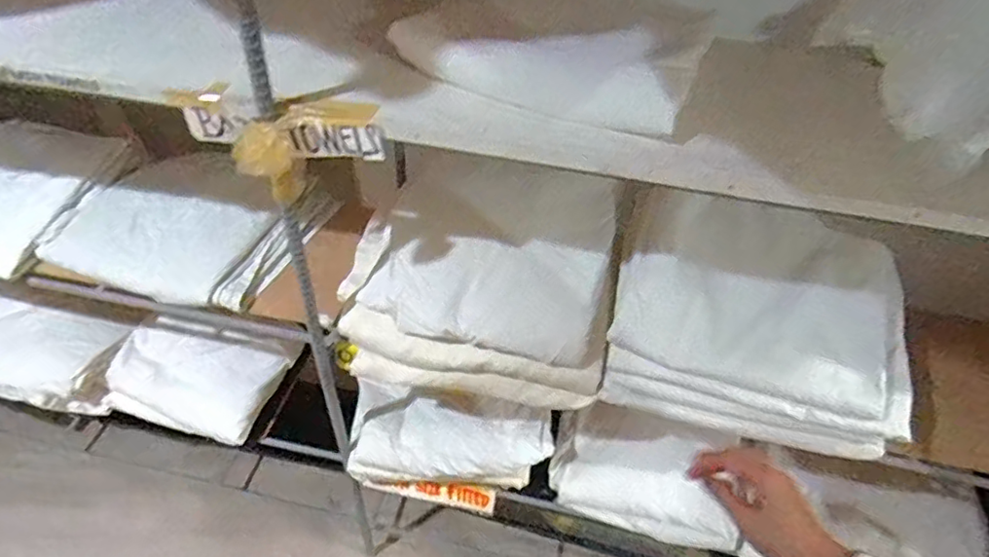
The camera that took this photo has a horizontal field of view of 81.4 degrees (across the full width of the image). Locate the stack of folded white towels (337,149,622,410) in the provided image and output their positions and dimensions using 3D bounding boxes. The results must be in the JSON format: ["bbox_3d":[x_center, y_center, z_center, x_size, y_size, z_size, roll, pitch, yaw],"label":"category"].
[{"bbox_3d":[-0.020,-0.007,0.778,0.340,0.192,0.245,5,47,2],"label":"stack of folded white towels"}]

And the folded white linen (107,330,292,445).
[{"bbox_3d":[-0.568,0.187,1.091,0.302,0.084,0.181,10,47,6],"label":"folded white linen"}]

